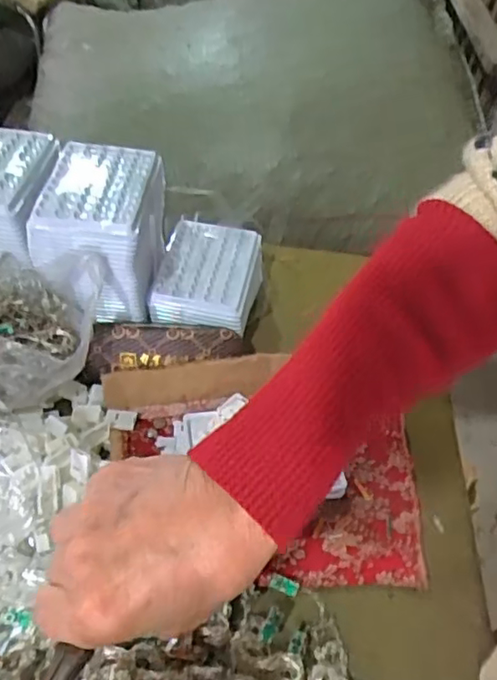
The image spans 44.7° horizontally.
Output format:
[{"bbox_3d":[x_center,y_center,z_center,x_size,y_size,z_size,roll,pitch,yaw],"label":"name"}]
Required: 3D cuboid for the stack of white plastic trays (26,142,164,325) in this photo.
[{"bbox_3d":[-0.131,-0.095,0.546,0.095,0.117,0.106,6,47,-2],"label":"stack of white plastic trays"}]

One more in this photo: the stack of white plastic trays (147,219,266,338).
[{"bbox_3d":[-0.037,-0.069,0.611,0.095,0.044,0.122,9,47,1],"label":"stack of white plastic trays"}]

